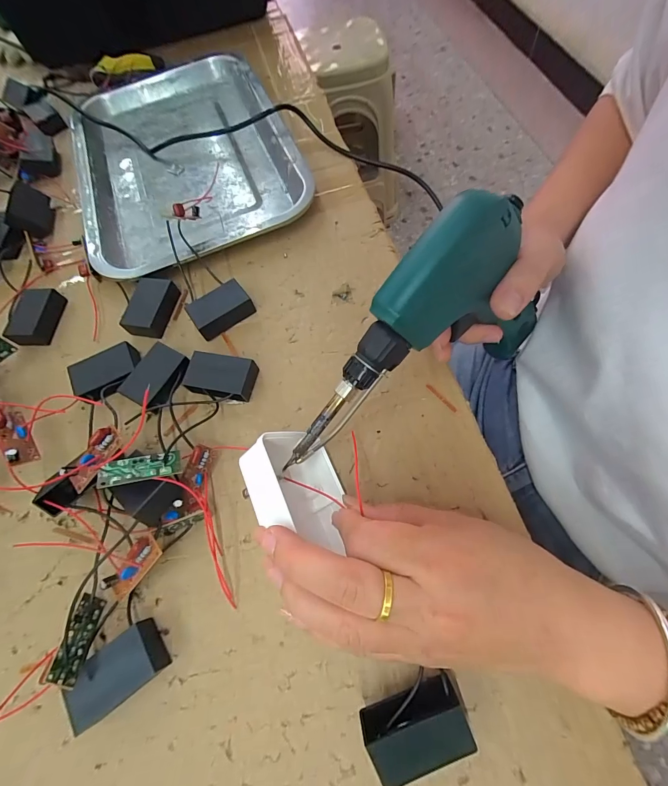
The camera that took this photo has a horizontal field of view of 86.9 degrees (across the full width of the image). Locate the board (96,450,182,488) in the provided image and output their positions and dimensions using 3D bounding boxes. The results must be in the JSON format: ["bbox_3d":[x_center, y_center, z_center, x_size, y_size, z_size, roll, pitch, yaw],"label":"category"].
[{"bbox_3d":[-0.116,0.045,0.211,0.044,0.004,0.016,-8,64,-20],"label":"board"}]

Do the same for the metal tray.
[{"bbox_3d":[-0.158,-0.248,0.361,0.208,0.023,0.300,-22,66,-4],"label":"metal tray"}]

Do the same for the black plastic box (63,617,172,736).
[{"bbox_3d":[-0.120,0.155,0.197,0.046,0.017,0.029,-35,68,-10],"label":"black plastic box"}]

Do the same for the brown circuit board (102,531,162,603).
[{"bbox_3d":[-0.118,0.102,0.205,0.016,0.009,0.041,42,98,19],"label":"brown circuit board"}]

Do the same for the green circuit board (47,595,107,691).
[{"bbox_3d":[-0.142,0.136,0.197,0.004,0.015,0.043,-34,31,14],"label":"green circuit board"}]

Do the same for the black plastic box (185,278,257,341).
[{"bbox_3d":[-0.092,-0.068,0.286,0.046,0.018,0.032,-35,68,-10],"label":"black plastic box"}]

